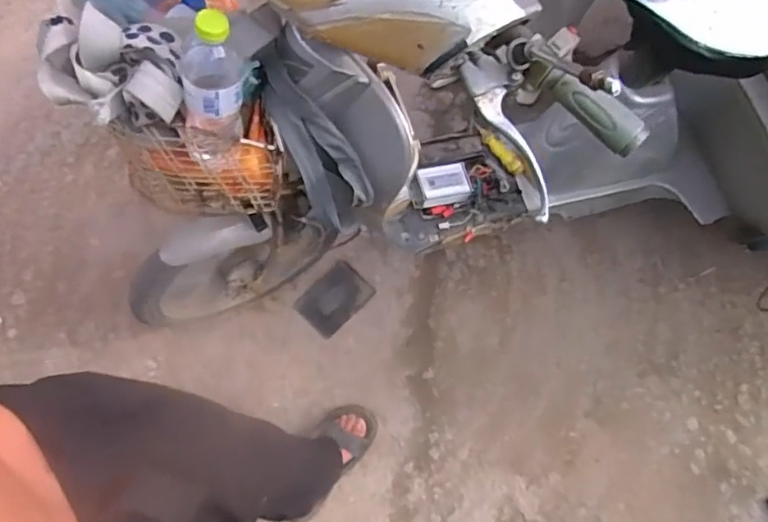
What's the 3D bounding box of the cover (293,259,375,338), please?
[{"bbox_3d":[-0.121,0.094,1.427,0.119,0.011,0.172,42,77,9],"label":"cover"}]

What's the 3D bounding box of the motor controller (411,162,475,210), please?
[{"bbox_3d":[0.113,-0.149,1.151,0.118,0.031,0.077,-10,75,-5],"label":"motor controller"}]

